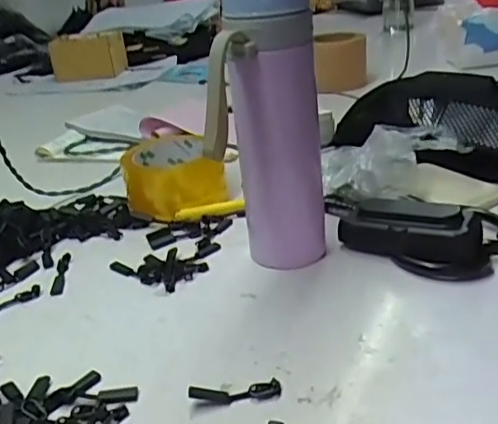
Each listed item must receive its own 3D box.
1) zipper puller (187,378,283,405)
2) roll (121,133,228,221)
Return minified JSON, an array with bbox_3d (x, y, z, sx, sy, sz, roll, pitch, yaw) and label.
[{"bbox_3d":[-0.008,0.105,0.342,0.053,0.010,0.014,-6,26,-1],"label":"zipper puller"},{"bbox_3d":[-0.074,-0.038,0.593,0.098,0.054,0.103,-6,26,-1],"label":"roll"}]

